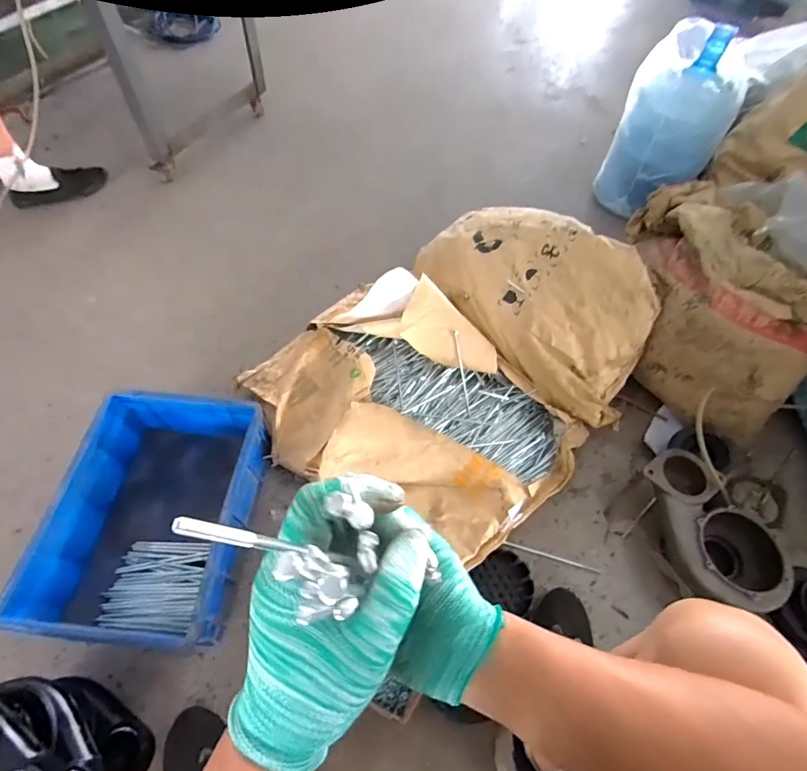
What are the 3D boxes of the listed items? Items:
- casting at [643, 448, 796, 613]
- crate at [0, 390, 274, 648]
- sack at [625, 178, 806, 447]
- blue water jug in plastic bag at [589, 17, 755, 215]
[{"bbox_3d":[0.557,0.261,0.799,0.164,0.102,0.283,-6,58,-7],"label":"casting"},{"bbox_3d":[-0.429,0.225,0.784,0.294,0.162,0.396,5,57,0],"label":"crate"},{"bbox_3d":[0.705,-0.189,0.967,0.385,0.259,0.493,19,58,9],"label":"sack"},{"bbox_3d":[0.770,-0.743,1.266,0.281,0.438,0.248,32,61,16],"label":"blue water jug in plastic bag"}]

